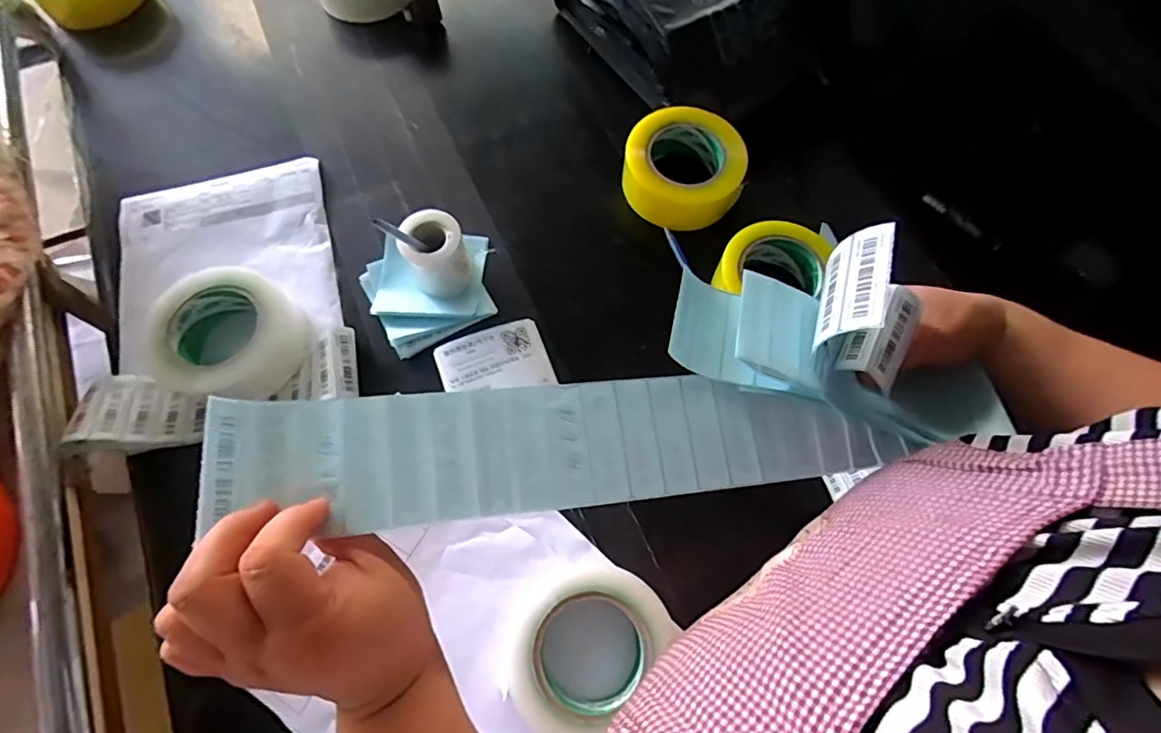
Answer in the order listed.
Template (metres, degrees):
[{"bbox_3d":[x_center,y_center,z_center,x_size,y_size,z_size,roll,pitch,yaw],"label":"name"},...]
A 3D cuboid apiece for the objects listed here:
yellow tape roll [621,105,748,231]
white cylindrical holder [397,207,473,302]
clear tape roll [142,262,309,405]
[{"bbox_3d":[0.110,-0.211,0.582,0.124,0.060,0.119,1,66,-2],"label":"yellow tape roll"},{"bbox_3d":[-0.139,-0.107,0.523,0.056,0.074,0.056,1,66,-2],"label":"white cylindrical holder"},{"bbox_3d":[-0.330,-0.030,0.503,0.116,0.044,0.123,1,66,-2],"label":"clear tape roll"}]

